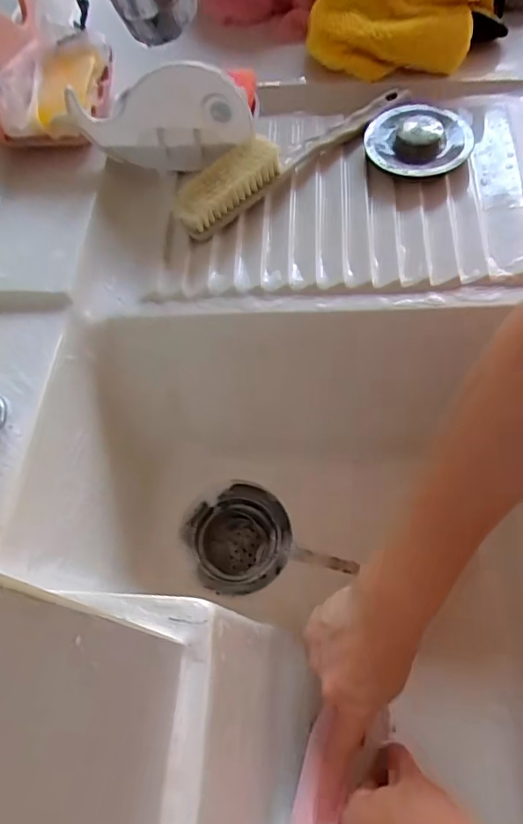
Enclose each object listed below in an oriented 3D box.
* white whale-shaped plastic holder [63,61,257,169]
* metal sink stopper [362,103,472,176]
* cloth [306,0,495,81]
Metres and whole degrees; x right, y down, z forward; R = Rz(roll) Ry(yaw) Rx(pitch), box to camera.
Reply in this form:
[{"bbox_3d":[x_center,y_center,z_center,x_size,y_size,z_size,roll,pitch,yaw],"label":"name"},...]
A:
[{"bbox_3d":[-0.077,-0.229,0.410,0.136,0.089,0.020,4,61,6],"label":"white whale-shaped plastic holder"},{"bbox_3d":[0.124,-0.219,0.409,0.081,0.019,0.079,-2,60,3],"label":"metal sink stopper"},{"bbox_3d":[0.120,-0.353,0.435,0.148,0.079,0.094,10,62,9],"label":"cloth"}]

